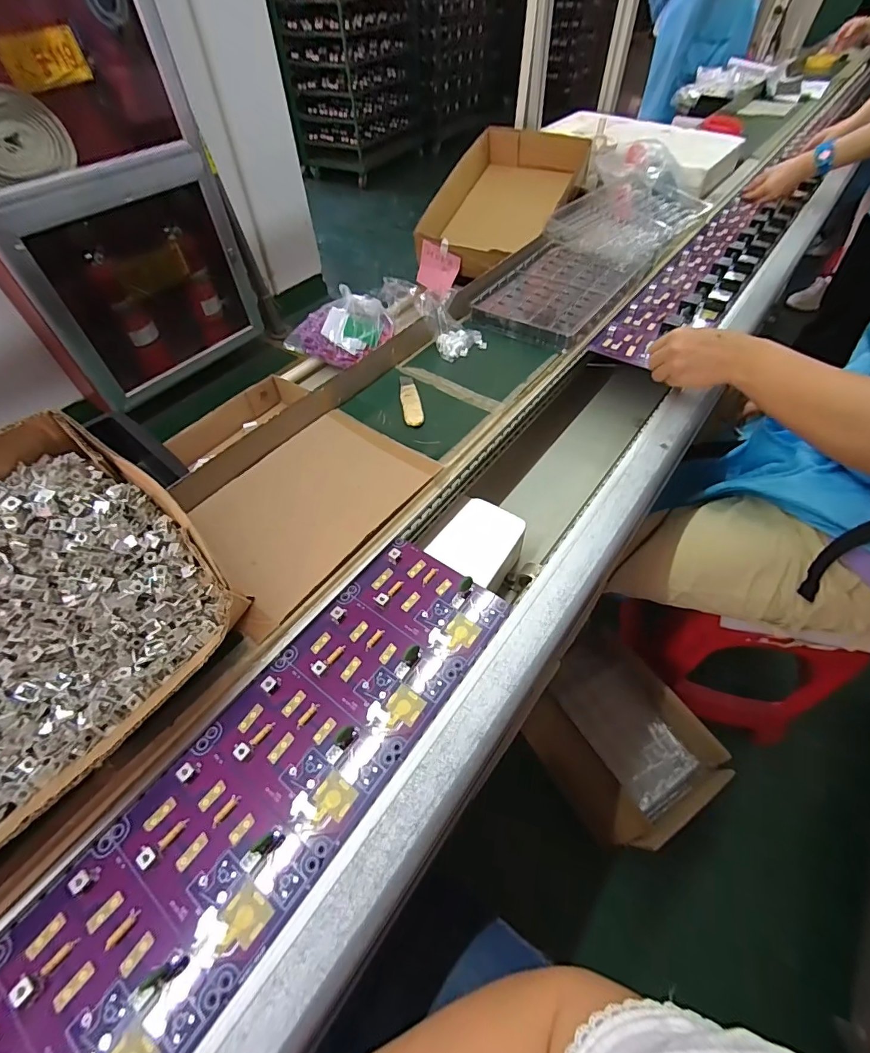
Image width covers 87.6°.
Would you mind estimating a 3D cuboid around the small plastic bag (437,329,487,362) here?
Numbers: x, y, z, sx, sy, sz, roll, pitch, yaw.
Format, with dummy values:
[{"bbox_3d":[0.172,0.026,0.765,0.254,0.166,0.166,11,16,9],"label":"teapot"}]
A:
[{"bbox_3d":[0.039,-0.277,0.682,0.073,0.012,0.046,-27,56,-18],"label":"small plastic bag"}]

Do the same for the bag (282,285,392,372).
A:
[{"bbox_3d":[-0.174,-0.374,0.854,0.171,0.067,0.158,26,57,20],"label":"bag"}]

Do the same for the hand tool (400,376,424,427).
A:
[{"bbox_3d":[-0.033,-0.172,0.612,0.025,0.007,0.108,-8,53,-5],"label":"hand tool"}]

